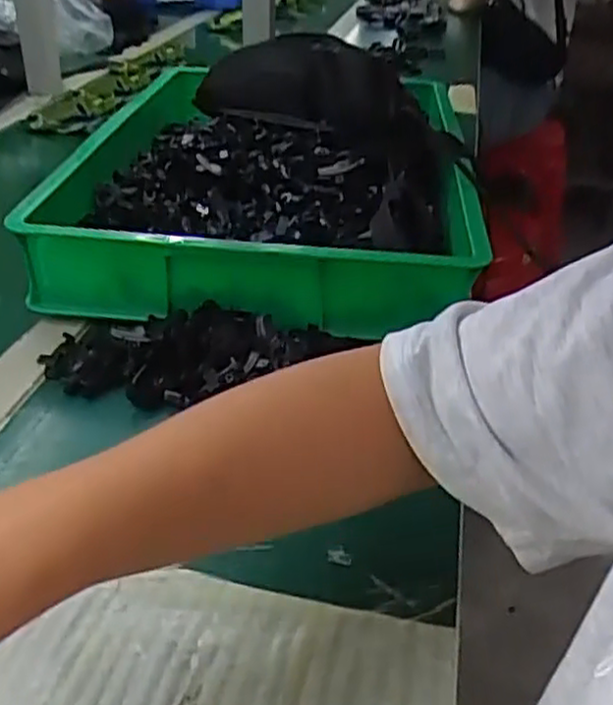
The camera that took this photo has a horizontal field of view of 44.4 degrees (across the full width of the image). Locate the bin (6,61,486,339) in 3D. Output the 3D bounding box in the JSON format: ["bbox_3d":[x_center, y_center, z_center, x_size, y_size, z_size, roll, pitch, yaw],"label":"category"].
[{"bbox_3d":[-0.037,-0.176,0.775,0.365,0.082,0.488,4,33,1],"label":"bin"}]

